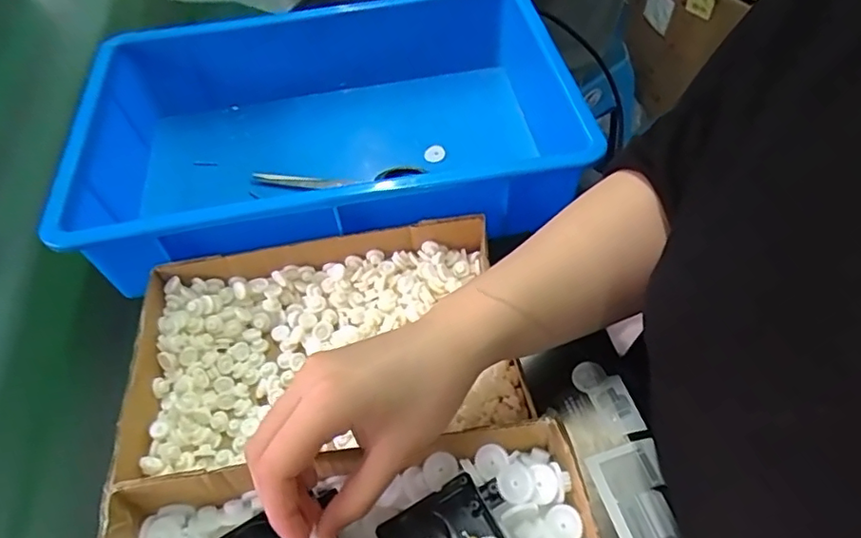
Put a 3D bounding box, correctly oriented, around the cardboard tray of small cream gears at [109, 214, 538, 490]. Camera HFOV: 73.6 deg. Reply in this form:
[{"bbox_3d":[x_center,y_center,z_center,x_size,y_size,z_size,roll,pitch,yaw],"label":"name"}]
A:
[{"bbox_3d":[-0.075,0.055,0.419,0.269,0.049,0.163,-13,53,-5],"label":"cardboard tray of small cream gears"}]

